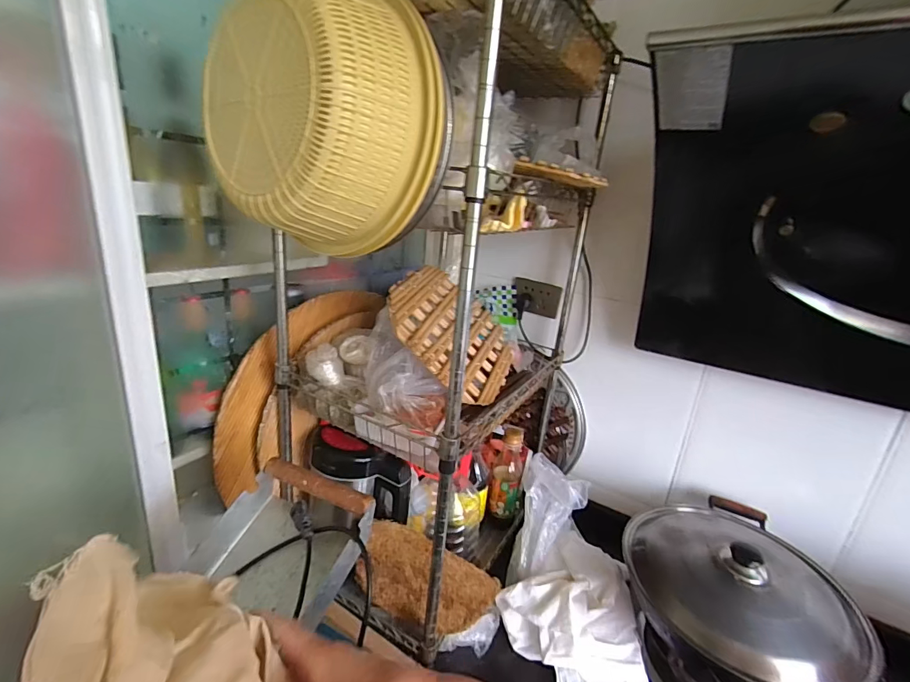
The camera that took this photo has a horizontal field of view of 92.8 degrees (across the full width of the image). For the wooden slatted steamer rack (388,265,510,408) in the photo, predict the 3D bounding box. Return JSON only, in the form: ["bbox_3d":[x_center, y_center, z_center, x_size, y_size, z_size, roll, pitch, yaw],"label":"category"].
[{"bbox_3d":[0.003,-0.020,0.773,0.253,0.017,0.246,30,40,-29],"label":"wooden slatted steamer rack"}]

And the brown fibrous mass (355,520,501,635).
[{"bbox_3d":[-0.054,0.417,0.748,0.236,0.138,0.089,23,-5,18],"label":"brown fibrous mass"}]

